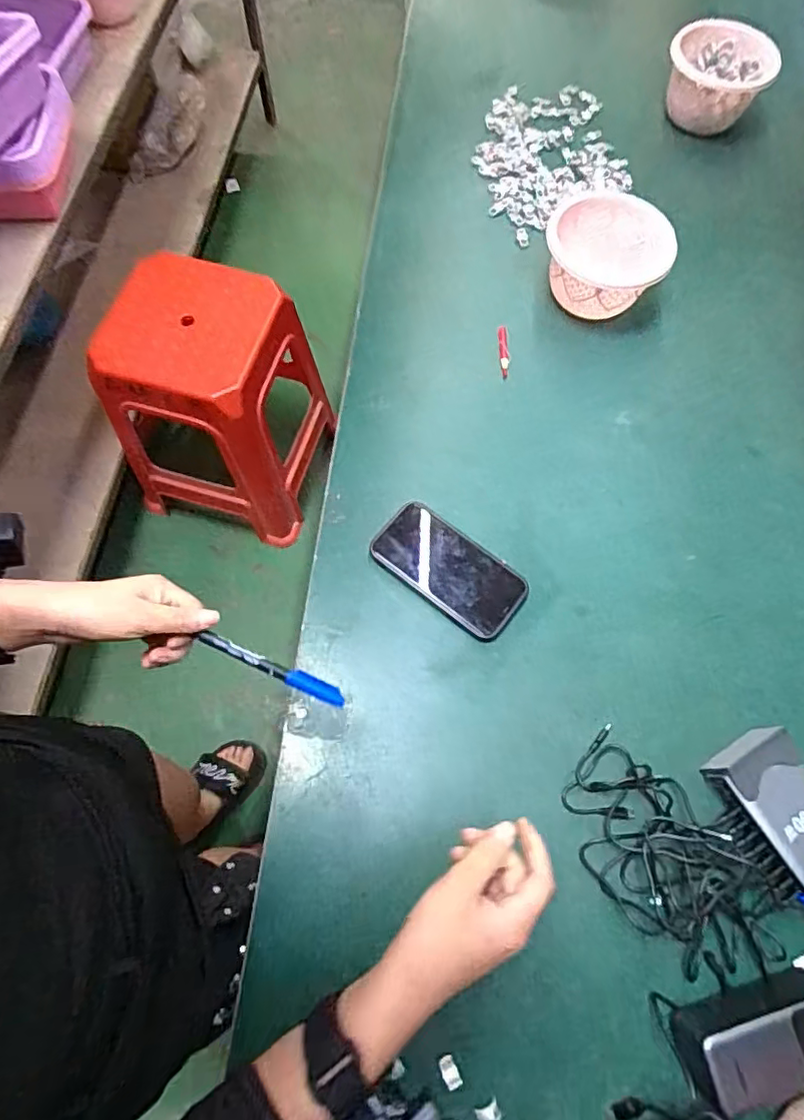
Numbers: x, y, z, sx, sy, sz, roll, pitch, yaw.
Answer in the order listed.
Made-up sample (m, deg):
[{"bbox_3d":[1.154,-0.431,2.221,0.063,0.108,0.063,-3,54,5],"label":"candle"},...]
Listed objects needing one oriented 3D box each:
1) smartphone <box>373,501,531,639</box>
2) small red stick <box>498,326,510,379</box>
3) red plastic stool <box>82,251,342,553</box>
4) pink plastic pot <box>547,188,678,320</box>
[{"bbox_3d":[0.048,0.007,0.615,0.159,0.016,0.082,36,73,12],"label":"smartphone"},{"bbox_3d":[0.126,-0.258,0.735,0.012,0.015,0.079,0,69,0],"label":"small red stick"},{"bbox_3d":[-0.354,-0.302,1.197,0.329,0.436,0.344,18,69,7],"label":"red plastic stool"},{"bbox_3d":[0.243,-0.361,0.724,0.146,0.105,0.118,27,70,10],"label":"pink plastic pot"}]

